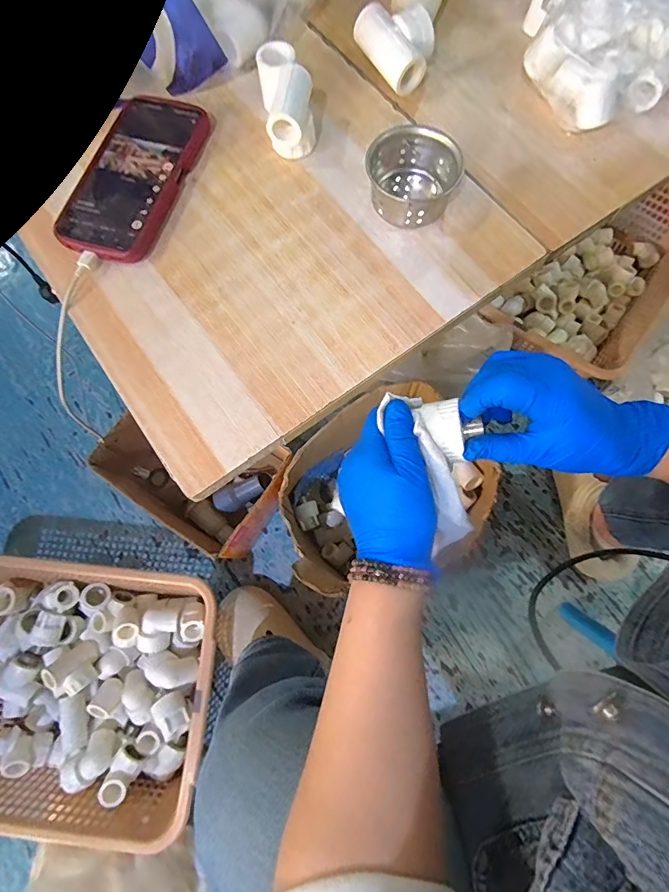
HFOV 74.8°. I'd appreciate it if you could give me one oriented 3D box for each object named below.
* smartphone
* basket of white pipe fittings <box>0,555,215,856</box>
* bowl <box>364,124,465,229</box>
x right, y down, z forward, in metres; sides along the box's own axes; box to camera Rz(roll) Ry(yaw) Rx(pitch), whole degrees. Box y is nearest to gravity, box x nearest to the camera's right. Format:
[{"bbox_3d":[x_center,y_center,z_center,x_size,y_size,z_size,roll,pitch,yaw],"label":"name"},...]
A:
[{"bbox_3d":[-0.176,-0.236,0.383,0.086,0.014,0.167,14,75,6],"label":"smartphone"},{"bbox_3d":[-0.390,0.352,0.655,0.433,0.120,0.334,5,74,4],"label":"basket of white pipe fittings"},{"bbox_3d":[0.063,-0.223,0.359,0.065,0.041,0.066,-1,74,2],"label":"bowl"}]

